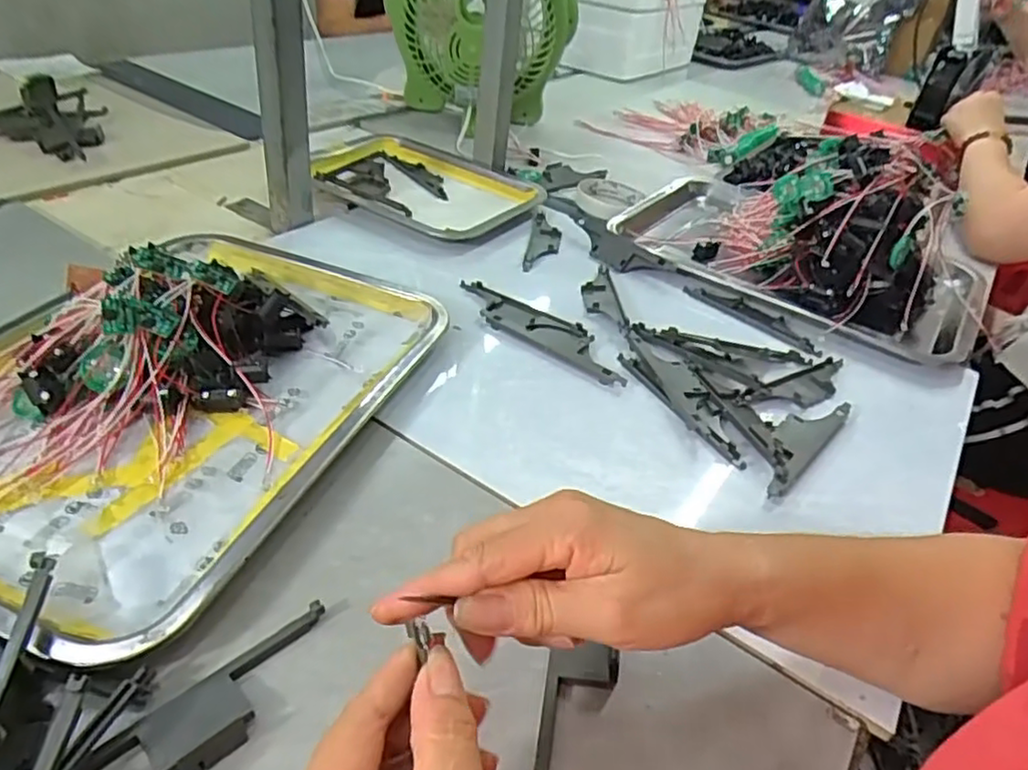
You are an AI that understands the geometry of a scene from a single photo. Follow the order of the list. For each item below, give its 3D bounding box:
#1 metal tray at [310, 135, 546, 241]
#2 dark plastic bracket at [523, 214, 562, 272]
[{"bbox_3d":[-0.103,-0.225,0.762,0.244,0.021,0.186,25,41,22],"label":"metal tray"},{"bbox_3d":[0.031,-0.147,0.699,0.032,0.008,0.124,9,37,3],"label":"dark plastic bracket"}]

